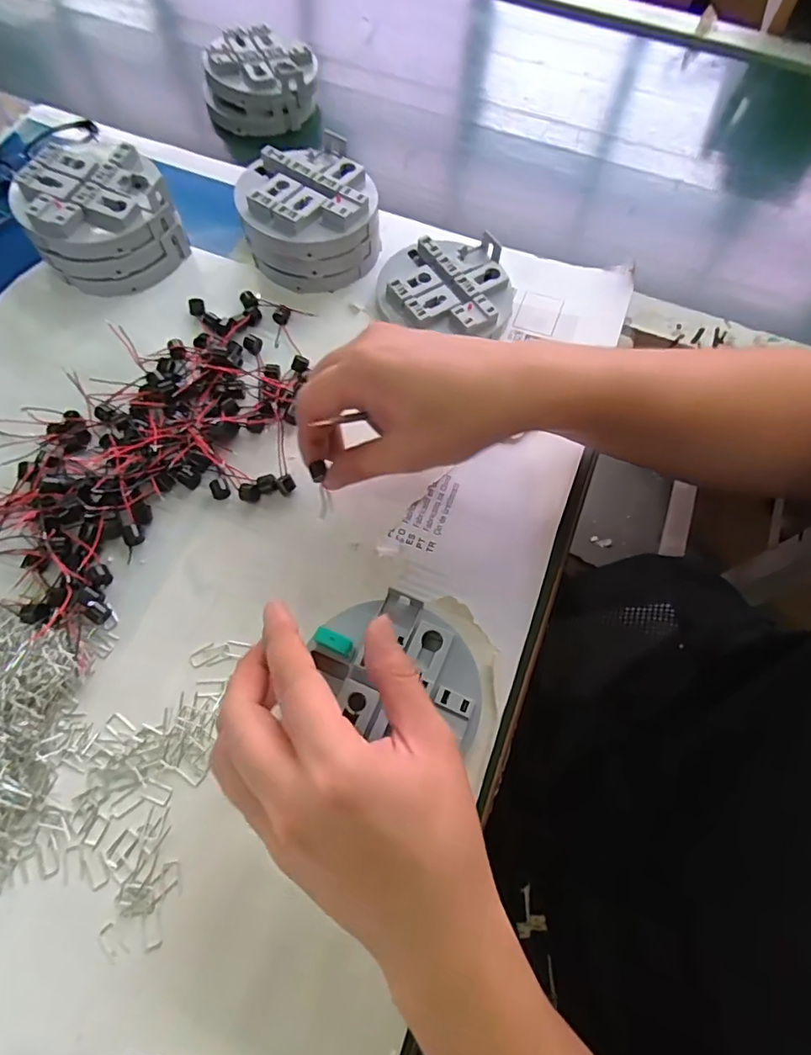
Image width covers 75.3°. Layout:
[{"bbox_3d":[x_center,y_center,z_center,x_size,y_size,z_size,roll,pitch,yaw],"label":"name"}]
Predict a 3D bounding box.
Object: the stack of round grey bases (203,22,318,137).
[{"bbox_3d":[-0.135,-0.421,0.496,0.096,0.042,0.088,3,67,-1],"label":"stack of round grey bases"}]

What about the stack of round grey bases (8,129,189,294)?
[{"bbox_3d":[-0.229,-0.236,0.398,0.103,0.053,0.100,-30,72,-14],"label":"stack of round grey bases"}]

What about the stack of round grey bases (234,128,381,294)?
[{"bbox_3d":[-0.072,-0.239,0.407,0.105,0.055,0.102,-19,70,-10],"label":"stack of round grey bases"}]

